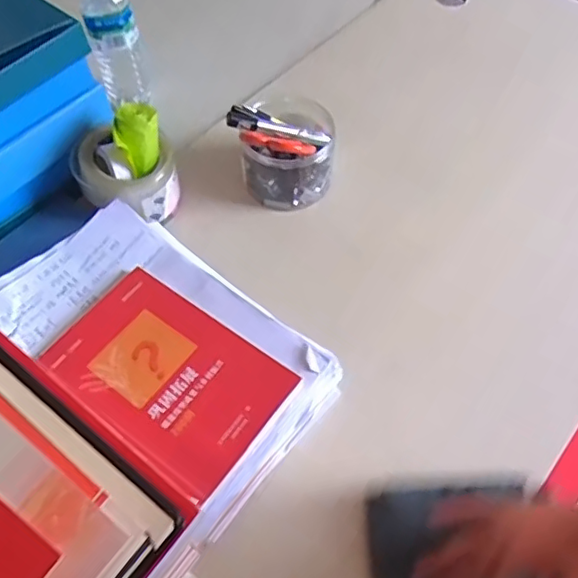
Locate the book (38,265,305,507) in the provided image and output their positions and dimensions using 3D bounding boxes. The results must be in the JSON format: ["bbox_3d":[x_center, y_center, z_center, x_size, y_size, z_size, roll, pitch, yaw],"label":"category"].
[{"bbox_3d":[-0.113,0.075,0.540,0.209,0.013,0.137,33,65,18],"label":"book"}]

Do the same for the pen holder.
[{"bbox_3d":[-0.007,-0.185,0.742,0.122,0.109,0.122,4,60,3],"label":"pen holder"}]

